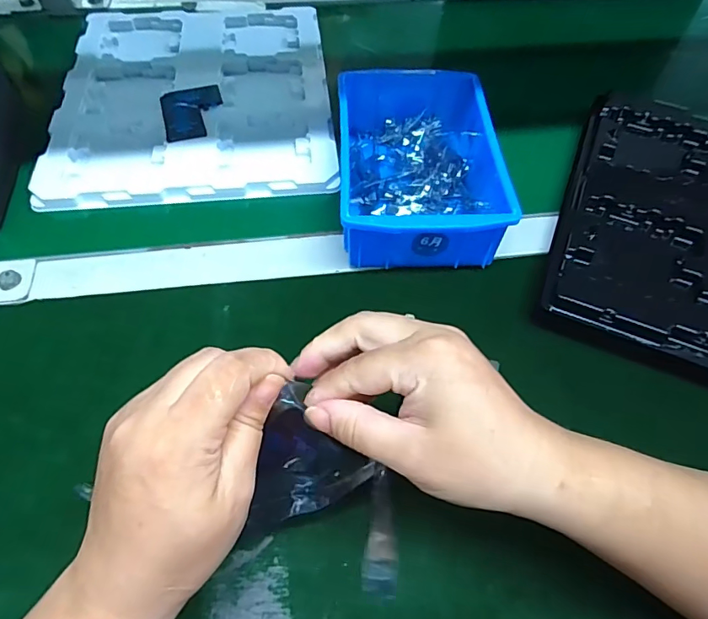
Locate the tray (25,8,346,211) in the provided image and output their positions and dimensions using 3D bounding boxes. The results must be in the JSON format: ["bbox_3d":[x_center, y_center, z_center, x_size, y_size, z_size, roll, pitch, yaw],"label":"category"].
[{"bbox_3d":[-0.168,-0.241,0.514,0.274,0.015,0.322,-4,58,-5],"label":"tray"}]

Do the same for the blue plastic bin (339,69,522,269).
[{"bbox_3d":[0.054,-0.125,0.420,0.124,0.068,0.196,0,58,-3],"label":"blue plastic bin"}]

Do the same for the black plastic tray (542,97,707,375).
[{"bbox_3d":[0.297,-0.068,0.410,0.224,0.046,0.296,21,60,10],"label":"black plastic tray"}]

